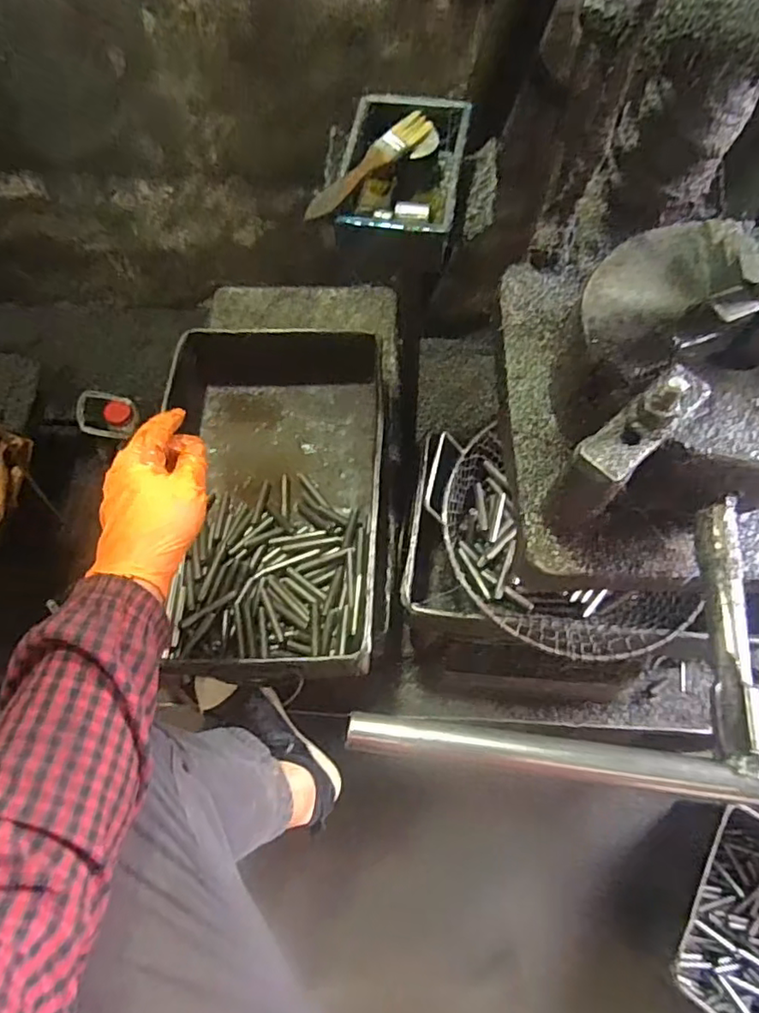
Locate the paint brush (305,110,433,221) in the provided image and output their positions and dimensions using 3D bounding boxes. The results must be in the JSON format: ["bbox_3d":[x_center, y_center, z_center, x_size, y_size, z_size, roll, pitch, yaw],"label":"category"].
[{"bbox_3d":[-0.007,-0.276,0.469,0.022,0.019,0.152,33,71,12],"label":"paint brush"}]

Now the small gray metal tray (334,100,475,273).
[{"bbox_3d":[0.019,-0.273,0.501,0.095,0.066,0.144,10,67,3],"label":"small gray metal tray"}]

